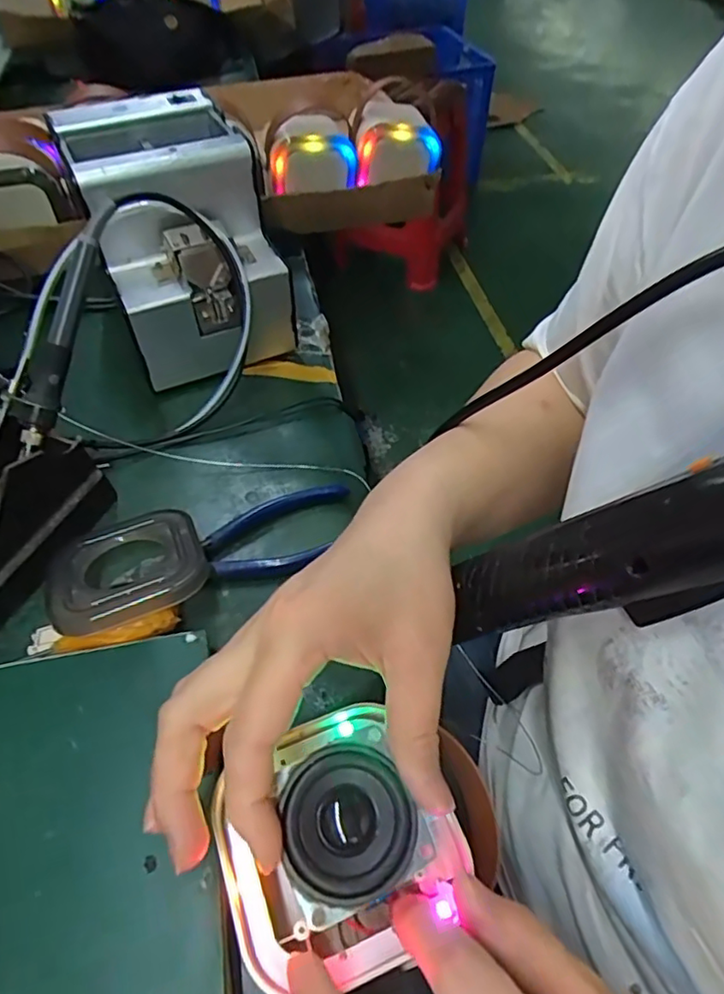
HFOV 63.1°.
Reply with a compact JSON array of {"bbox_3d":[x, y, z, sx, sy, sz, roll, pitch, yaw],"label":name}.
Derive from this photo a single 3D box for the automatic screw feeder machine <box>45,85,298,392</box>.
[{"bbox_3d":[-0.146,-0.202,0.474,0.122,0.159,0.166,-21,52,-18],"label":"automatic screw feeder machine"}]

